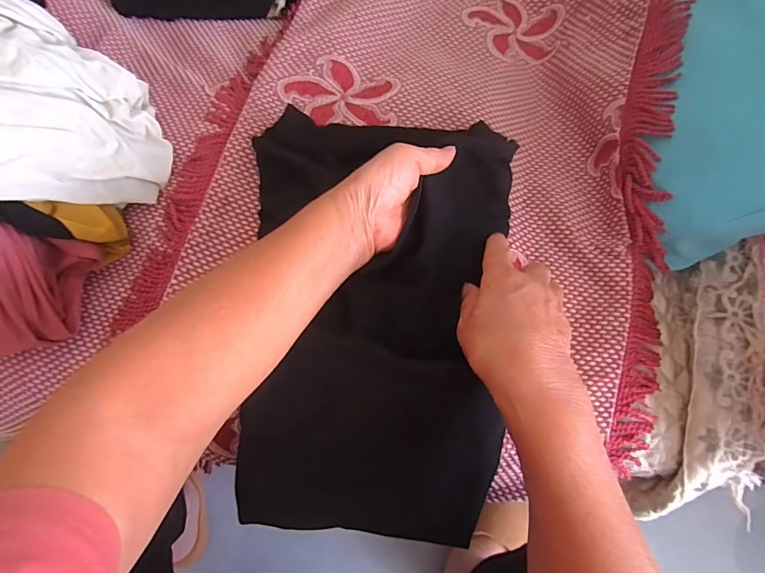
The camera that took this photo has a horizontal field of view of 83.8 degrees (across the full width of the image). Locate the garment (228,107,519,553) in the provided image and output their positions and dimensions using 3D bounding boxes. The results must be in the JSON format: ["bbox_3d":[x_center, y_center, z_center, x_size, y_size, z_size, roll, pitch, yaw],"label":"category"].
[{"bbox_3d":[-0.002,0.037,0.373,0.224,0.066,0.347,6,93,-1],"label":"garment"}]

